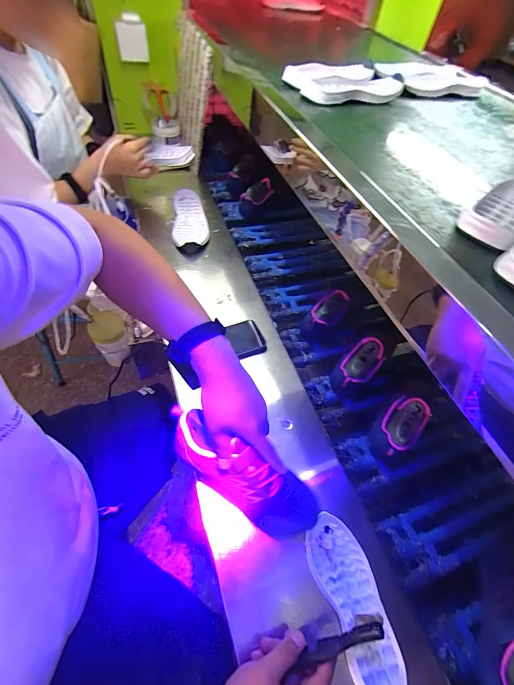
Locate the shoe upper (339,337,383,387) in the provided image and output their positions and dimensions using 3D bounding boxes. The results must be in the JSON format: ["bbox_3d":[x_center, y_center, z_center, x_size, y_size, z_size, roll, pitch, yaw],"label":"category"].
[{"bbox_3d":[0.205,0.039,0.626,0.060,0.045,0.108,33,59,23],"label":"shoe upper"}]

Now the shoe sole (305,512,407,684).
[{"bbox_3d":[0.131,0.343,0.427,0.079,0.026,0.196,-17,54,-13],"label":"shoe sole"}]

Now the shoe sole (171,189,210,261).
[{"bbox_3d":[-0.190,-0.345,0.914,0.099,0.047,0.311,-7,52,-6],"label":"shoe sole"}]

